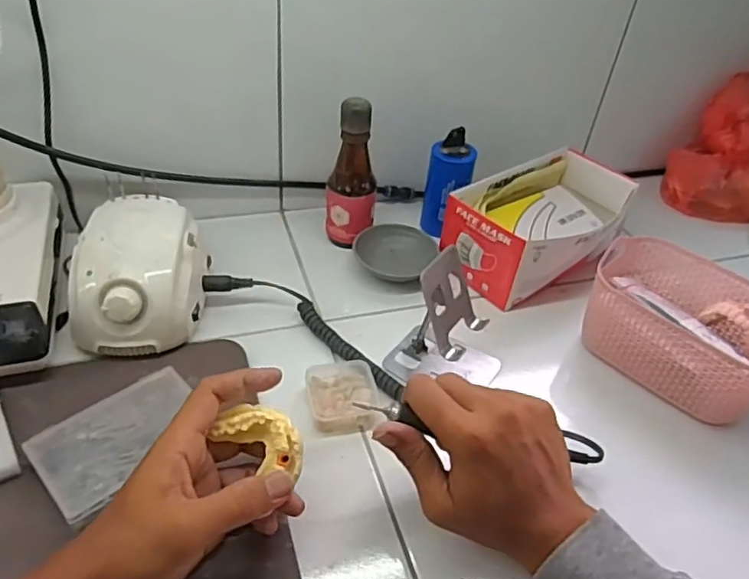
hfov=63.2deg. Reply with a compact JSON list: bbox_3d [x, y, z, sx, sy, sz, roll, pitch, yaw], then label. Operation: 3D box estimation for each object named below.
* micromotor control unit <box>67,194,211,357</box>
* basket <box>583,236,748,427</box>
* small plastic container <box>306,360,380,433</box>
[{"bbox_3d":[-0.207,-0.018,0.545,0.100,0.073,0.132,4,41,-2],"label":"micromotor control unit"},{"bbox_3d":[0.281,0.031,0.558,0.119,0.069,0.169,-30,52,-35],"label":"basket"},{"bbox_3d":[-0.027,0.085,0.506,0.055,0.018,0.063,-2,41,-9],"label":"small plastic container"}]

